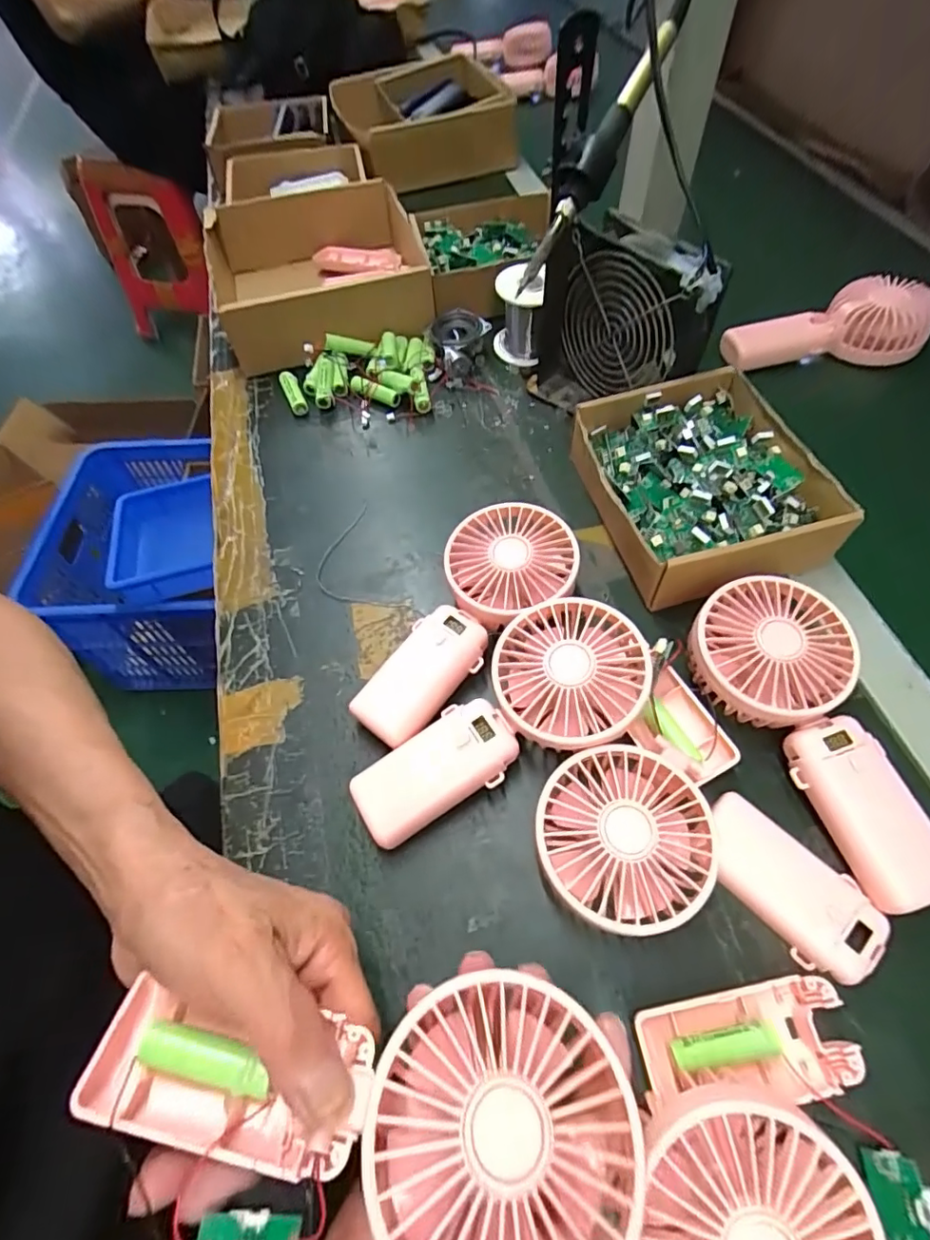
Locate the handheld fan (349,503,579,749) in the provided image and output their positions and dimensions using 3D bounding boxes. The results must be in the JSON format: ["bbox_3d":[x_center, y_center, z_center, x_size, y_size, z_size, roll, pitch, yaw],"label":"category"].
[{"bbox_3d":[0.003,0.002,0.363,0.083,0.047,0.180,31,65,20],"label":"handheld fan"}]

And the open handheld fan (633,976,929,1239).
[{"bbox_3d":[0.120,0.219,0.217,0.124,0.044,0.120,-1,58,2],"label":"open handheld fan"}]

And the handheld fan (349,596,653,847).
[{"bbox_3d":[0.025,0.066,0.318,0.180,0.057,0.086,-38,64,-19],"label":"handheld fan"}]

